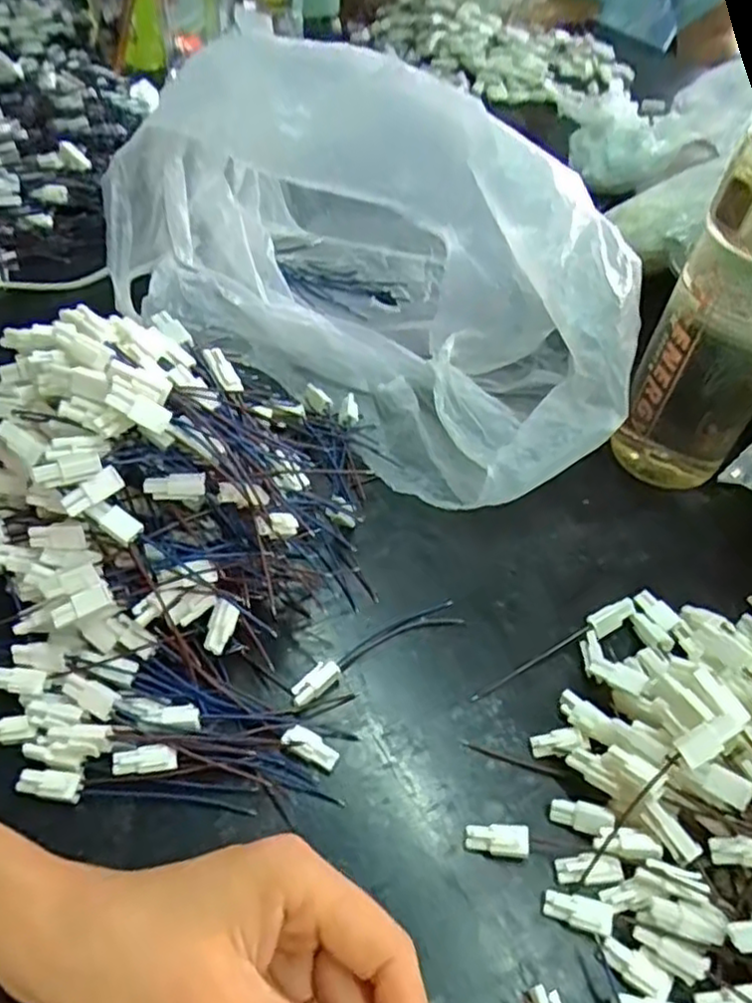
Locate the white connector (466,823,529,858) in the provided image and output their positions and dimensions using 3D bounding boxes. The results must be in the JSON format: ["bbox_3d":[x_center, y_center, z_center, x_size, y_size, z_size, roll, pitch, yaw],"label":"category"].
[{"bbox_3d":[0.049,0.136,0.282,0.025,0.010,0.011,6,50,1],"label":"white connector"}]

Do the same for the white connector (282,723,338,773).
[{"bbox_3d":[-0.027,0.105,0.299,0.025,0.004,0.011,36,54,-2],"label":"white connector"}]

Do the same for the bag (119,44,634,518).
[{"bbox_3d":[0.015,-0.159,0.438,0.340,0.132,0.234,34,56,21],"label":"bag"}]

